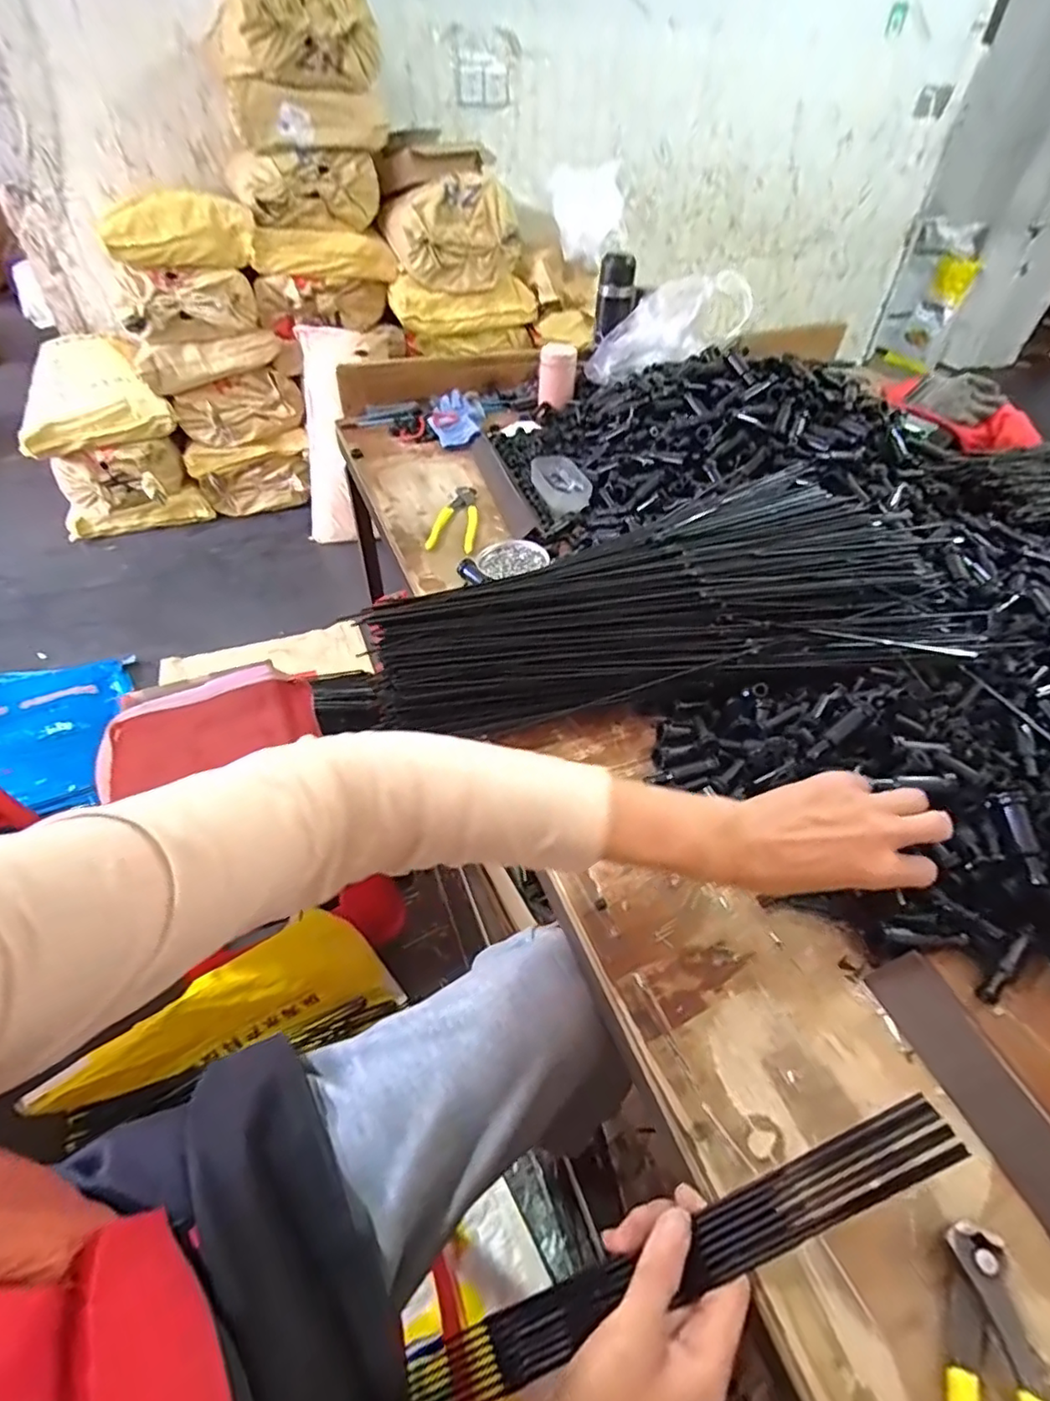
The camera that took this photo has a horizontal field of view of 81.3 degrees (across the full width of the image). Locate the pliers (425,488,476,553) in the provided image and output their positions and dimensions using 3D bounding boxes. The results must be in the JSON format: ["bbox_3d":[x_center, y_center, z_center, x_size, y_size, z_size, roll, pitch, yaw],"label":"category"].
[{"bbox_3d":[-0.100,-0.258,0.864,0.061,0.015,0.159,2,45,0],"label":"pliers"}]

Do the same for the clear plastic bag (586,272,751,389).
[{"bbox_3d":[0.233,-0.637,1.049,0.290,0.103,0.106,-14,42,31],"label":"clear plastic bag"}]

